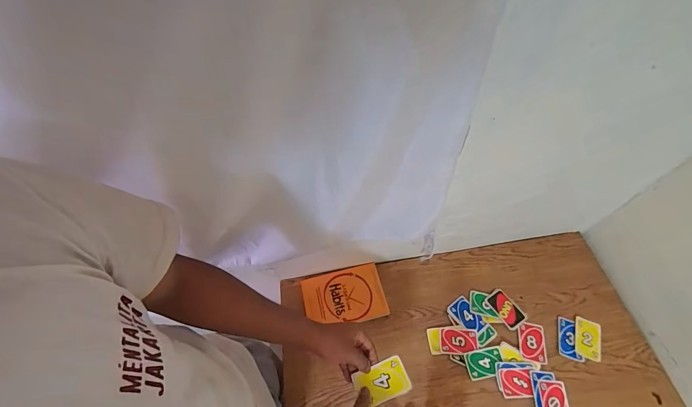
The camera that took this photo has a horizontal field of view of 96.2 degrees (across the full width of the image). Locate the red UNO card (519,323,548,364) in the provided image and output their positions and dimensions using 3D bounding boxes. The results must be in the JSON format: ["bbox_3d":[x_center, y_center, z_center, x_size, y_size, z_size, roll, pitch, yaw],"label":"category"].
[{"bbox_3d":[0.419,0.313,0.697,0.053,0.004,0.083,8,57,7],"label":"red UNO card"}]

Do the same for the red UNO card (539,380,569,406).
[{"bbox_3d":[0.431,0.412,0.636,0.055,0.004,0.085,3,61,5],"label":"red UNO card"}]

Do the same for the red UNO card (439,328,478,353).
[{"bbox_3d":[0.257,0.313,0.708,0.084,0.004,0.050,-2,59,4],"label":"red UNO card"}]

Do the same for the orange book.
[{"bbox_3d":[-0.005,0.232,0.771,0.194,0.013,0.131,-13,61,-4],"label":"orange book"}]

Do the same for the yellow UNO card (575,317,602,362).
[{"bbox_3d":[0.546,0.305,0.698,0.050,0.004,0.084,13,66,12],"label":"yellow UNO card"}]

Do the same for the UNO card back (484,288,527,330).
[{"bbox_3d":[0.380,0.250,0.738,0.054,0.005,0.087,-30,63,-13],"label":"UNO card back"}]

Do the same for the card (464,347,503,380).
[{"bbox_3d":[0.305,0.351,0.682,0.080,0.004,0.054,-10,60,-3],"label":"card"}]

